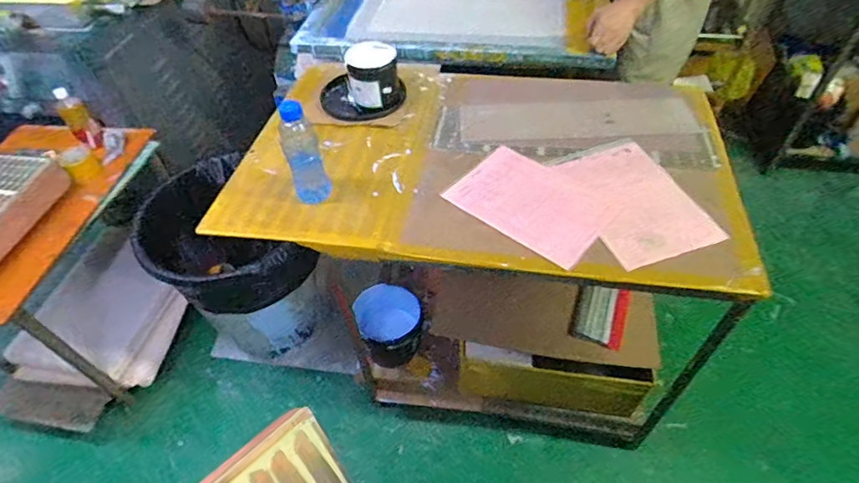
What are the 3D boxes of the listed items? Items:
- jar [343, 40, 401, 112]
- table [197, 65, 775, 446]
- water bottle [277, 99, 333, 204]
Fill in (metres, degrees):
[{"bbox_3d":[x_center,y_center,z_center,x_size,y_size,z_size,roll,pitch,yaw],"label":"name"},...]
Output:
[{"bbox_3d":[-0.137,-0.400,1.193,0.126,0.128,0.115,-6,49,-1],"label":"jar"},{"bbox_3d":[0.141,0.008,1.344,1.025,0.825,0.646,5,50,8],"label":"table"},{"bbox_3d":[-0.242,-0.161,0.945,0.070,0.211,0.056,-16,50,-10],"label":"water bottle"}]

